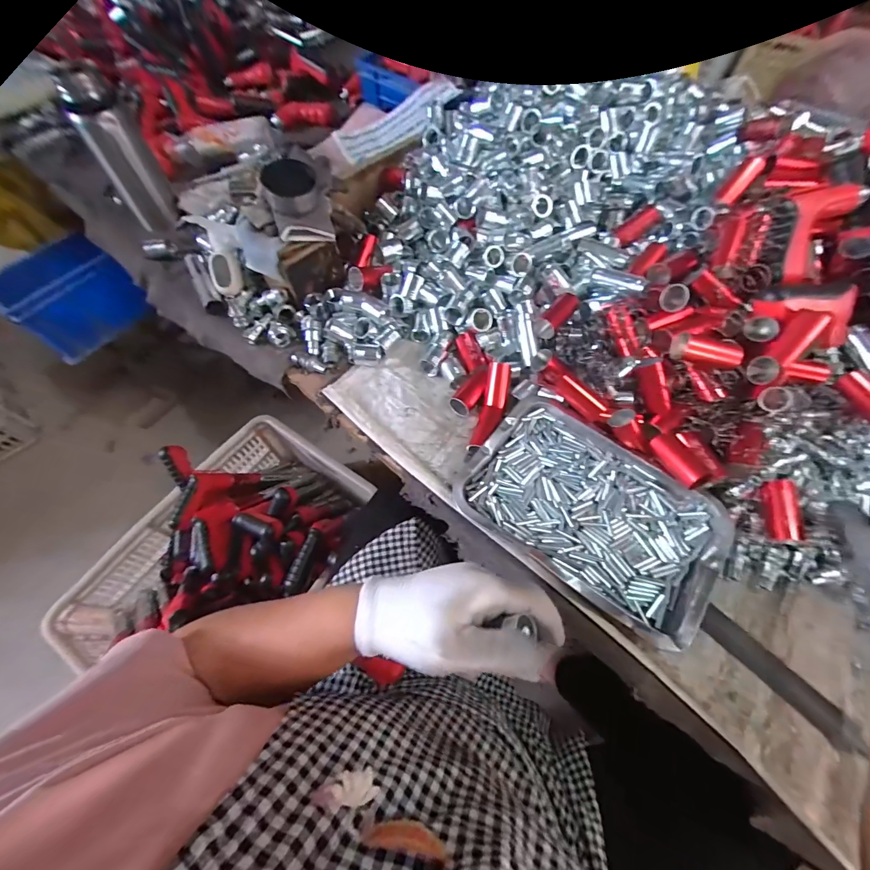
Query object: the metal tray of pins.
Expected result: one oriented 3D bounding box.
[{"bbox_3d":[0.166,0.075,0.414,0.251,0.033,0.178,35,67,18],"label":"metal tray of pins"}]

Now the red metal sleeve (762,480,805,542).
[{"bbox_3d":[0.352,0.074,0.388,0.025,0.019,0.064,13,62,7],"label":"red metal sleeve"}]

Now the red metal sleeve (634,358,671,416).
[{"bbox_3d":[0.259,-0.056,0.448,0.021,0.025,0.065,-19,97,-10],"label":"red metal sleeve"}]

